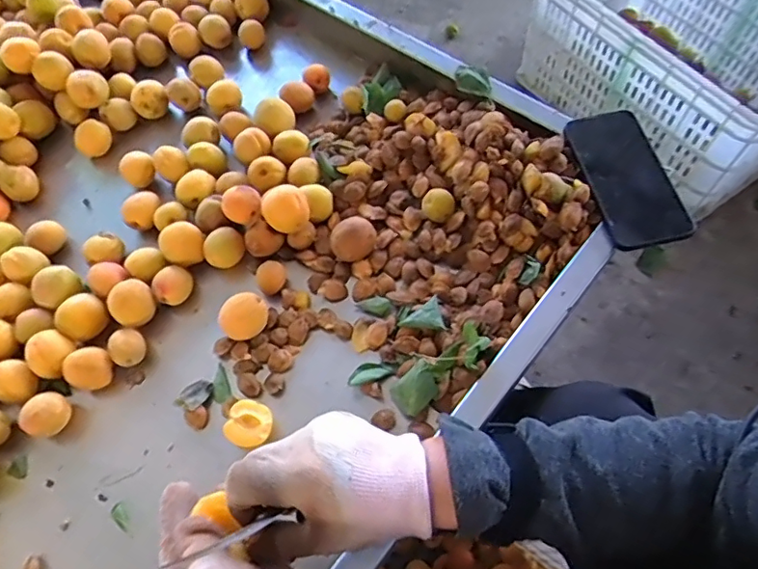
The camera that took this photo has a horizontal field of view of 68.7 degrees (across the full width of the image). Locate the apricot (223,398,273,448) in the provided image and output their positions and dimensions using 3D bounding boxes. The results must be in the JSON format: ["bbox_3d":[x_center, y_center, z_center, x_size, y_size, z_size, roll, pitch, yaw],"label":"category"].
[{"bbox_3d":[-0.122,0.134,0.529,0.044,0.025,0.041,-1,63,3],"label":"apricot"}]

